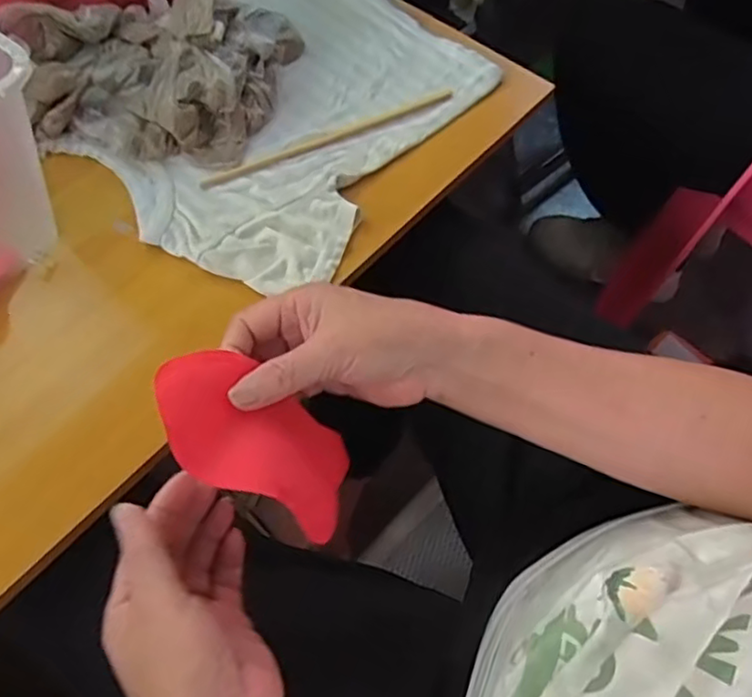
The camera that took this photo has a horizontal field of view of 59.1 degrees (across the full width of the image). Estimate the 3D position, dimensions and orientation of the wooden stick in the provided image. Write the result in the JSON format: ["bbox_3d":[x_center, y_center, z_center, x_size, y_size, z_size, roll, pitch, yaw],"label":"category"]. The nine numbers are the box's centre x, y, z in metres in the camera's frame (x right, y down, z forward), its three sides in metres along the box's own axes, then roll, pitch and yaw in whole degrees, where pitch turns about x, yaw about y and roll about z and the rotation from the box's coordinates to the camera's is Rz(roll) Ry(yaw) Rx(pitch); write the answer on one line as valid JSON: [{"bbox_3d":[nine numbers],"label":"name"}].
[{"bbox_3d":[-0.034,-0.170,0.530,0.221,0.004,0.008,-25,65,-17],"label":"wooden stick"}]

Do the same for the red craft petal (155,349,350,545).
[{"bbox_3d":[-0.060,0.045,0.338,0.110,0.010,0.062,38,44,-17],"label":"red craft petal"}]

